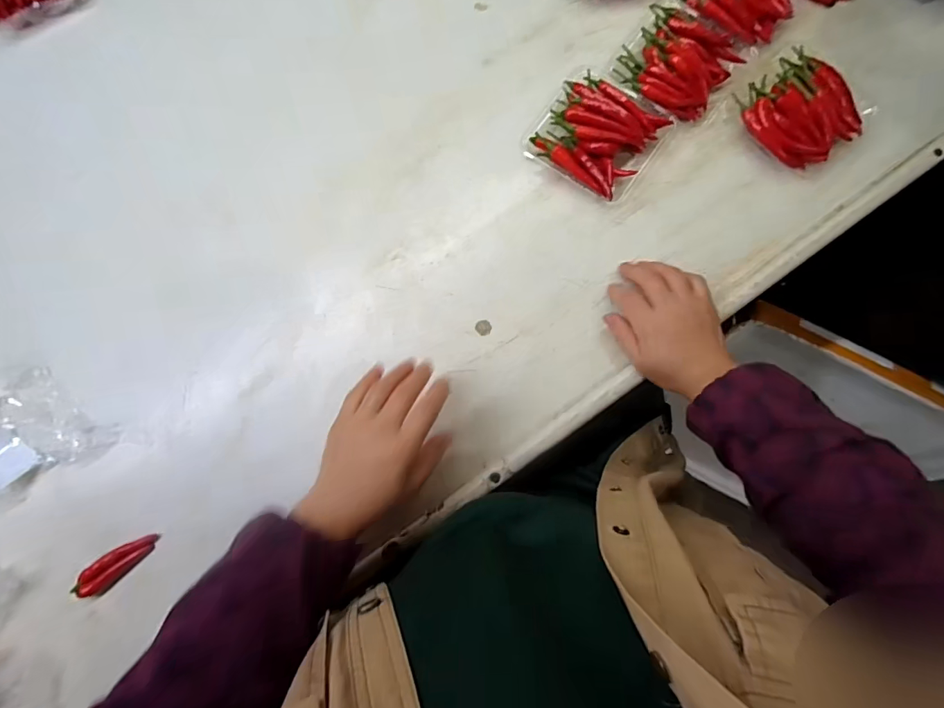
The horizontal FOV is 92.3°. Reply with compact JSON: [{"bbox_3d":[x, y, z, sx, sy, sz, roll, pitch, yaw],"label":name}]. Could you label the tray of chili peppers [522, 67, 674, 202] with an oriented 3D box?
[{"bbox_3d":[0.132,-0.236,0.476,0.124,0.030,0.119,33,83,6],"label":"tray of chili peppers"}]

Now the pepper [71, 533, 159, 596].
[{"bbox_3d":[-0.342,0.201,0.437,0.083,0.020,0.025,-38,82,-5],"label":"pepper"}]

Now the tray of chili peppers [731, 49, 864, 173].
[{"bbox_3d":[0.347,-0.257,0.480,0.111,0.024,0.108,-35,82,-4],"label":"tray of chili peppers"}]

